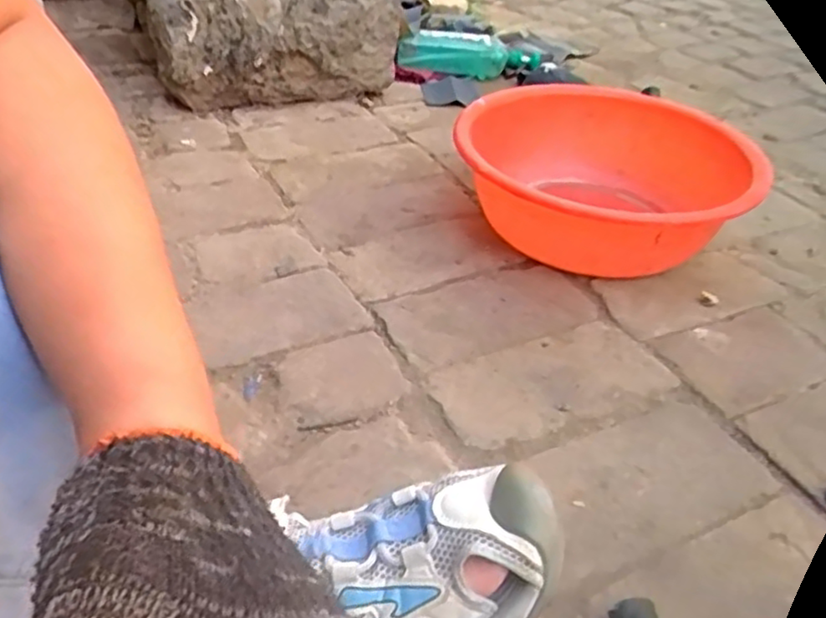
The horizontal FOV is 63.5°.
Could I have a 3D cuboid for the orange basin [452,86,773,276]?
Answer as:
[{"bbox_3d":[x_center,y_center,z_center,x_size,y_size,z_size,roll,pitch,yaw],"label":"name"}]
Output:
[{"bbox_3d":[0.230,-0.148,0.821,0.321,0.130,0.342,2,39,-2],"label":"orange basin"}]

